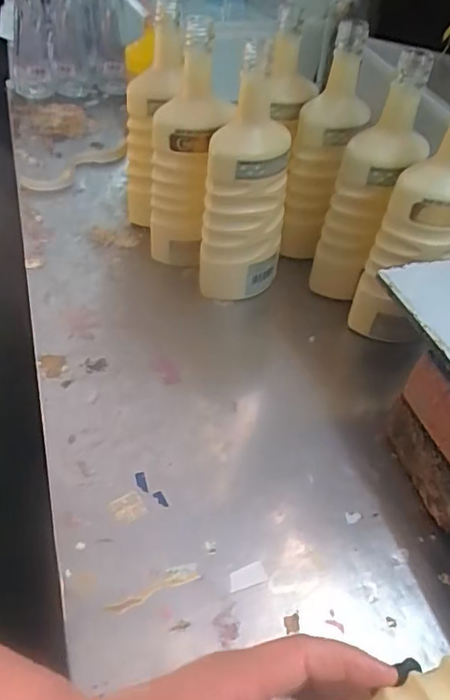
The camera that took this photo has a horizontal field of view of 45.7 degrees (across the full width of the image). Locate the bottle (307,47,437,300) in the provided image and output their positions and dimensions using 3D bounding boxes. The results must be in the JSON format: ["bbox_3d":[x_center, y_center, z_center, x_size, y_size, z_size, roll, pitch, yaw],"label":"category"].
[{"bbox_3d":[0.154,-0.161,0.560,0.071,0.253,0.065,36,51,28],"label":"bottle"}]

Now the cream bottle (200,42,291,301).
[{"bbox_3d":[0.023,-0.161,0.548,0.079,0.243,0.063,13,44,8],"label":"cream bottle"}]

